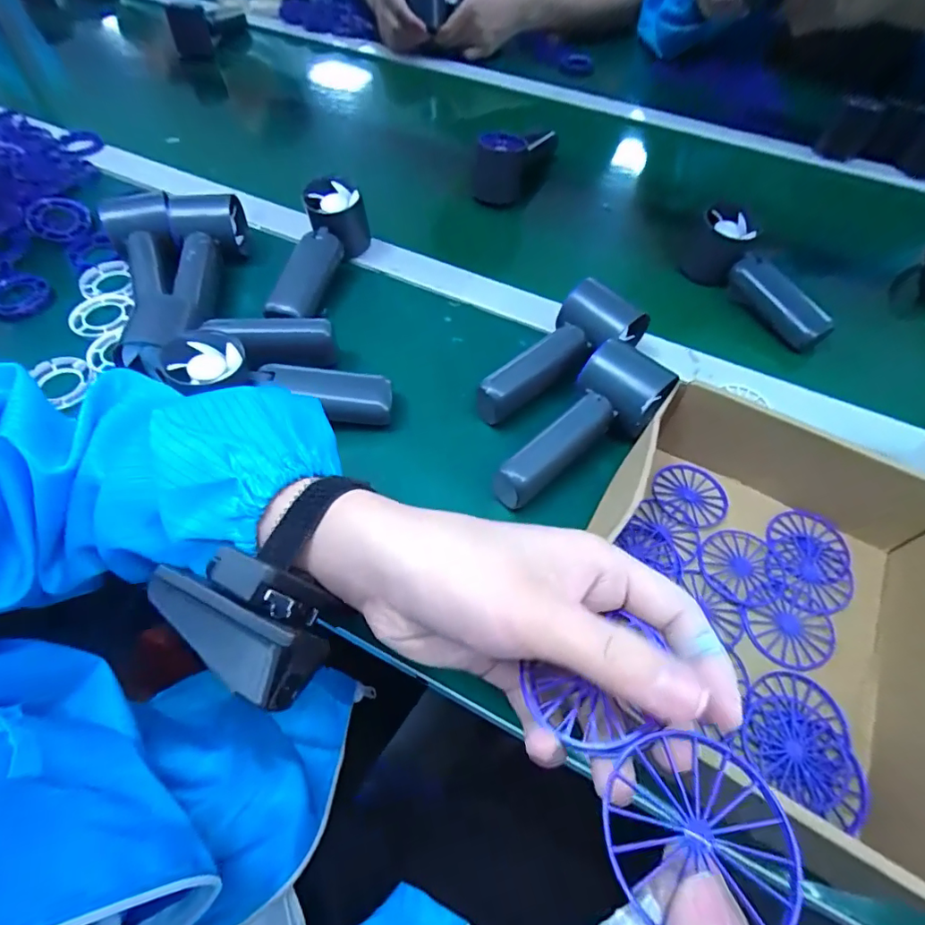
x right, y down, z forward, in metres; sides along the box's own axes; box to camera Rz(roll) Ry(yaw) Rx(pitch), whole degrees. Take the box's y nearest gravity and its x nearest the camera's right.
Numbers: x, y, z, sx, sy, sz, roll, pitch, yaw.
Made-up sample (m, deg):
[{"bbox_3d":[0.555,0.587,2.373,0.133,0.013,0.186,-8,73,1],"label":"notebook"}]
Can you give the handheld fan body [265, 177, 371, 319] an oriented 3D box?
[{"bbox_3d":[-0.134,-0.191,0.467,0.050,0.055,0.142,18,76,10],"label":"handheld fan body"}]

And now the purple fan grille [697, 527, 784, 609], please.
[{"bbox_3d":[0.179,0.066,0.321,0.051,0.004,0.048,1,57,-1],"label":"purple fan grille"}]

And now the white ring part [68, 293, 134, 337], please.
[{"bbox_3d":[-0.309,-0.127,0.430,0.048,0.007,0.050,4,57,2],"label":"white ring part"}]

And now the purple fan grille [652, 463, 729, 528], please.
[{"bbox_3d":[0.160,0.023,0.353,0.050,0.004,0.049,1,57,-1],"label":"purple fan grille"}]

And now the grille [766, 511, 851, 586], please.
[{"bbox_3d":[0.228,0.056,0.331,0.049,0.004,0.052,1,57,-1],"label":"grille"}]

